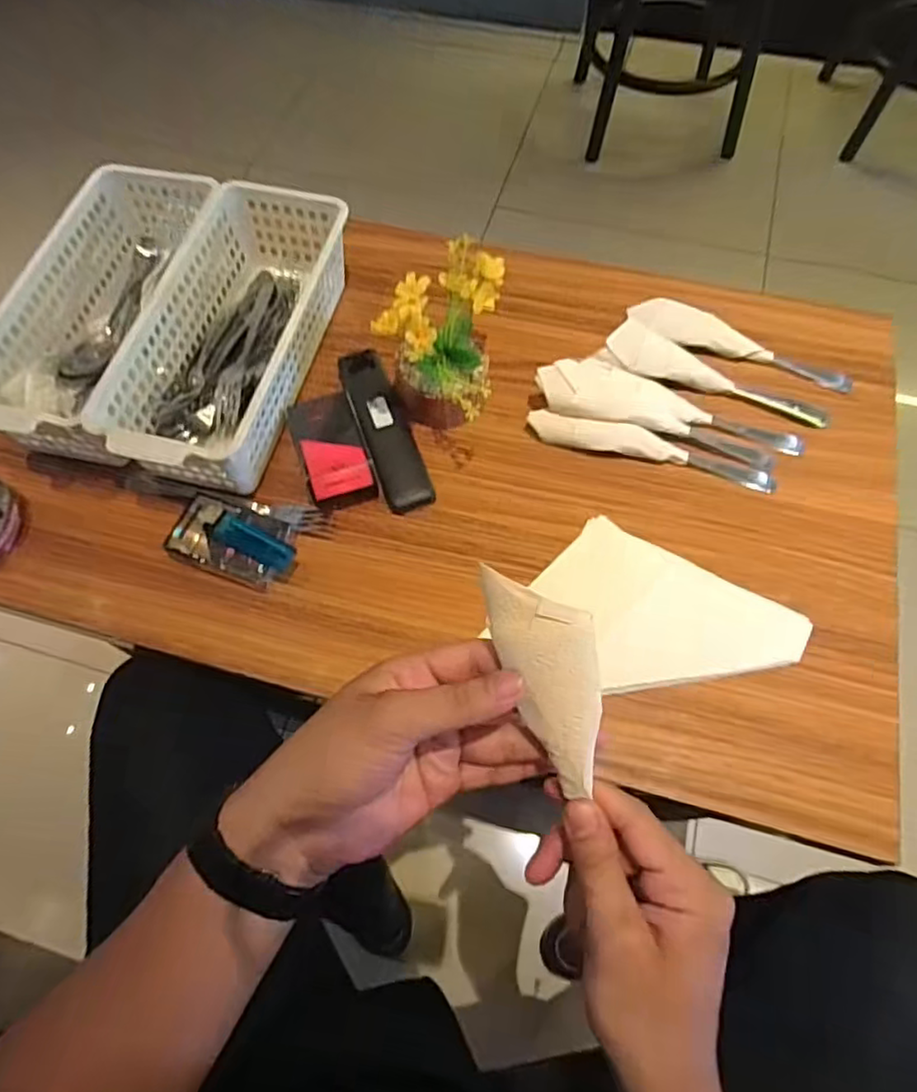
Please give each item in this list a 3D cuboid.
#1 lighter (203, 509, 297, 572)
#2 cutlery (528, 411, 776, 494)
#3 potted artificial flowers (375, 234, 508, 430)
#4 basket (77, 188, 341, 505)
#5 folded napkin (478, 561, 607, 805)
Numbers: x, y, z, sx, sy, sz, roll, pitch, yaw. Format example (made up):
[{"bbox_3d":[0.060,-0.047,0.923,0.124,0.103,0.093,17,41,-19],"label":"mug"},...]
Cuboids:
[{"bbox_3d":[-0.164,-0.005,0.507,0.071,0.009,0.023,26,68,-3],"label":"lighter"},{"bbox_3d":[0.164,-0.083,0.547,0.210,0.020,0.023,15,66,8],"label":"cutlery"},{"bbox_3d":[-0.012,-0.162,0.522,0.085,0.130,0.138,4,65,3],"label":"potted artificial flowers"},{"bbox_3d":[-0.192,-0.185,0.561,0.124,0.078,0.296,15,66,8],"label":"basket"},{"bbox_3d":[0.047,0.062,0.300,0.040,0.021,0.111,-21,96,-8],"label":"folded napkin"}]

